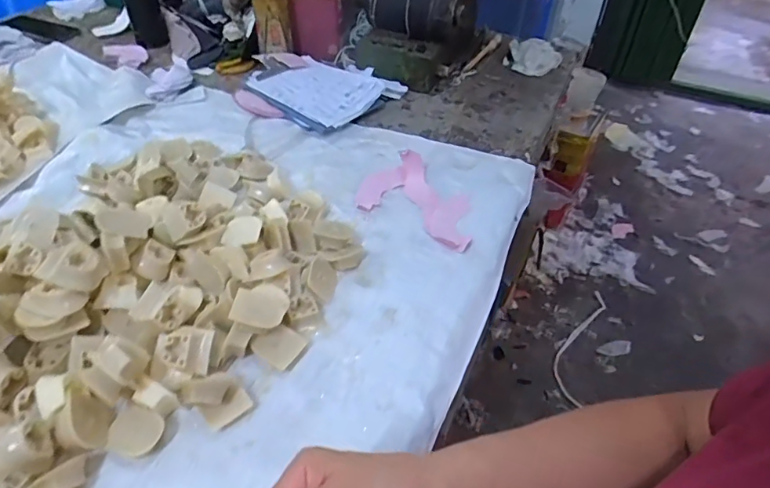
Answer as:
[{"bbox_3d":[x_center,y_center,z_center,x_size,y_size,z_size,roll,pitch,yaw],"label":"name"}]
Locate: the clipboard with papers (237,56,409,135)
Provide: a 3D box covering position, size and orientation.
[{"bbox_3d":[-0.110,-0.273,0.888,0.213,0.044,0.215,33,51,29],"label":"clipboard with papers"}]

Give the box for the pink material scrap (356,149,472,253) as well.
[{"bbox_3d":[0.051,-0.067,0.682,0.173,0.034,0.124,24,47,21],"label":"pink material scrap"}]

